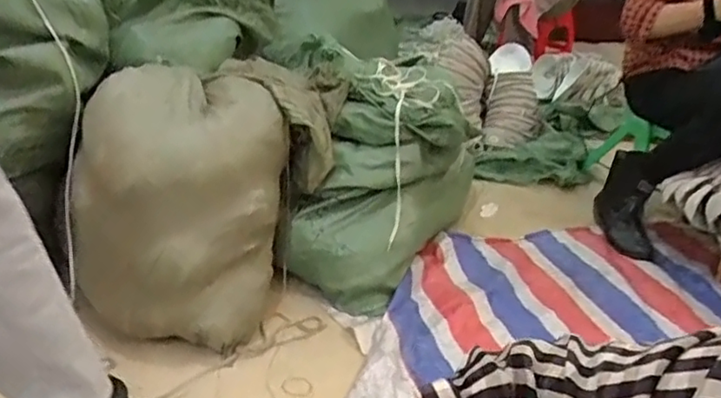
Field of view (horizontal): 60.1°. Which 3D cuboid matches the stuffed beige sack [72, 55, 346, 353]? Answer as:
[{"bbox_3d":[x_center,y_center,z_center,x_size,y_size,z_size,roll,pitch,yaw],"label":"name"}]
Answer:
[{"bbox_3d":[-0.285,-0.034,1.257,0.390,0.389,0.535,11,29,15],"label":"stuffed beige sack"}]

